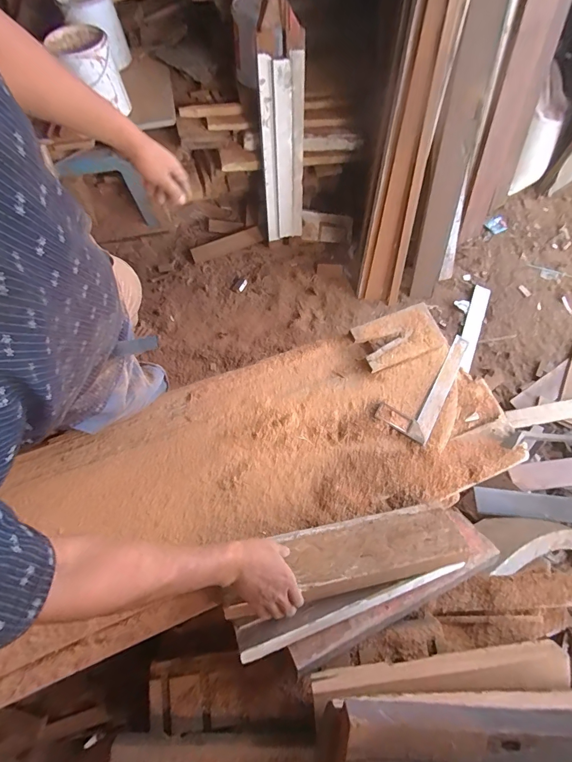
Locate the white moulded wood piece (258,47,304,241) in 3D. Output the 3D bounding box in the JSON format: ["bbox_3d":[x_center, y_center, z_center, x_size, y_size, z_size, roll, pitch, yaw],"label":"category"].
[{"bbox_3d":[-0.008,-0.826,1.390,0.153,0.630,0.052,-7,56,-4],"label":"white moulded wood piece"}]

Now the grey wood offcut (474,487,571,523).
[{"bbox_3d":[0.837,0.424,1.242,0.429,0.017,0.081,11,71,-10],"label":"grey wood offcut"}]

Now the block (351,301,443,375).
[{"bbox_3d":[0.269,-0.106,0.861,0.204,0.034,0.118,-23,71,-10],"label":"block"}]

